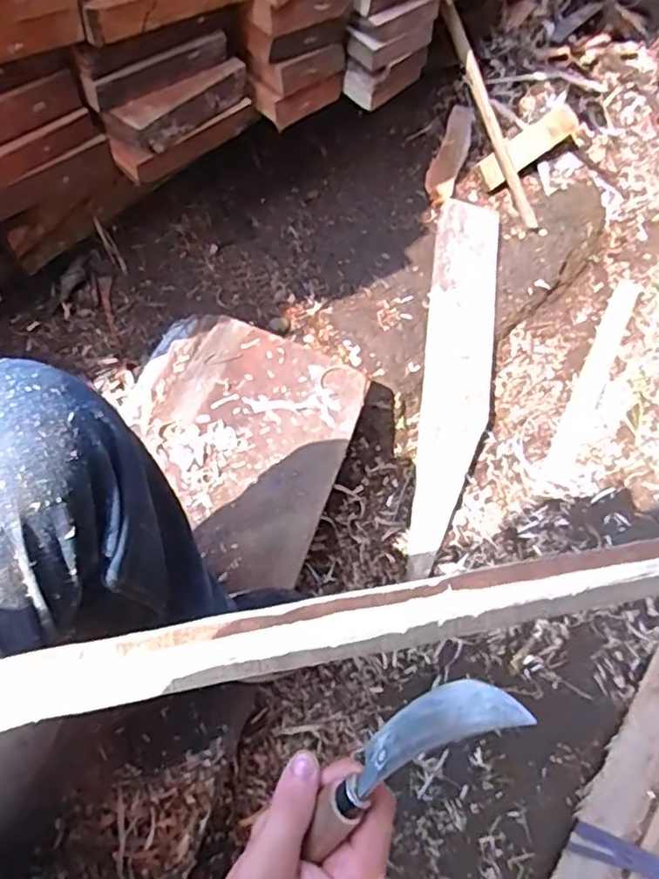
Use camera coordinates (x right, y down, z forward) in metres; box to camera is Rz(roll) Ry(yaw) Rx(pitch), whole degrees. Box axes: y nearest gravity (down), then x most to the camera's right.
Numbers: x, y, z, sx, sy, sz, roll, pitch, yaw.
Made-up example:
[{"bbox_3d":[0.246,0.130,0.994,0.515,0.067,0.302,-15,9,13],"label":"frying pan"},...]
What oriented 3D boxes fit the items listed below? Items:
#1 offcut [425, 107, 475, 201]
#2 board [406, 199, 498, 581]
[{"bbox_3d":[0.235,-0.553,1.253,0.056,0.018,0.258,19,70,5],"label":"offcut"},{"bbox_3d":[0.215,-0.103,1.105,0.111,0.032,0.651,7,81,-2],"label":"board"}]

